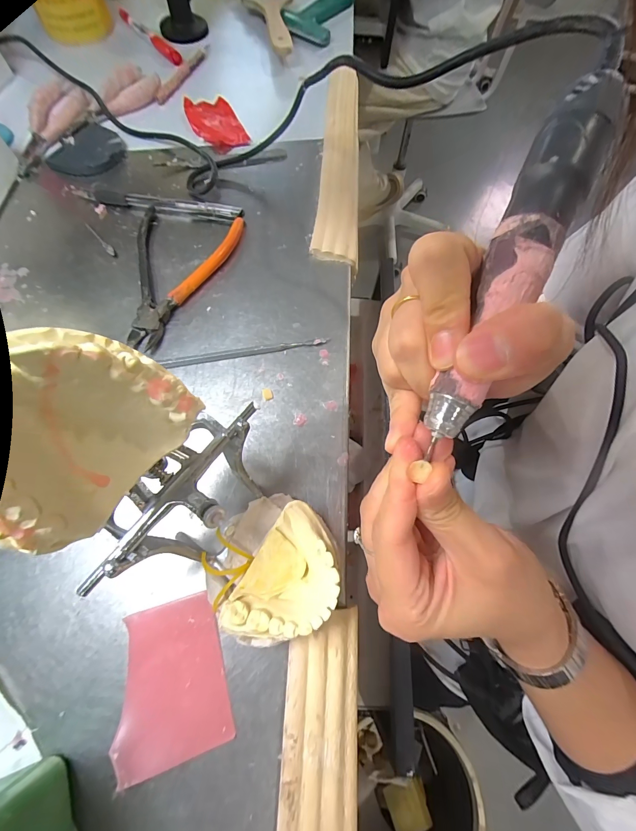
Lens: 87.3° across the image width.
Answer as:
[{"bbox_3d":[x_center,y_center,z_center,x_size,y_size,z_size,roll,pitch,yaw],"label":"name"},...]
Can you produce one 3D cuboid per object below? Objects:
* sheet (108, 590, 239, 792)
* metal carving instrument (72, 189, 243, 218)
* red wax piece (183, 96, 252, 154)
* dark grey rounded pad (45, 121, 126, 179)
[{"bbox_3d":[-0.080,0.143,0.182,0.054,0.008,0.072,-14,70,-8],"label":"sheet"},{"bbox_3d":[-0.149,-0.196,0.308,0.156,0.011,0.010,7,69,0],"label":"metal carving instrument"},{"bbox_3d":[-0.109,-0.315,0.359,0.049,0.008,0.081,-28,72,-12],"label":"red wax piece"},{"bbox_3d":[-0.227,-0.266,0.335,0.060,0.007,0.074,24,70,7],"label":"dark grey rounded pad"}]

